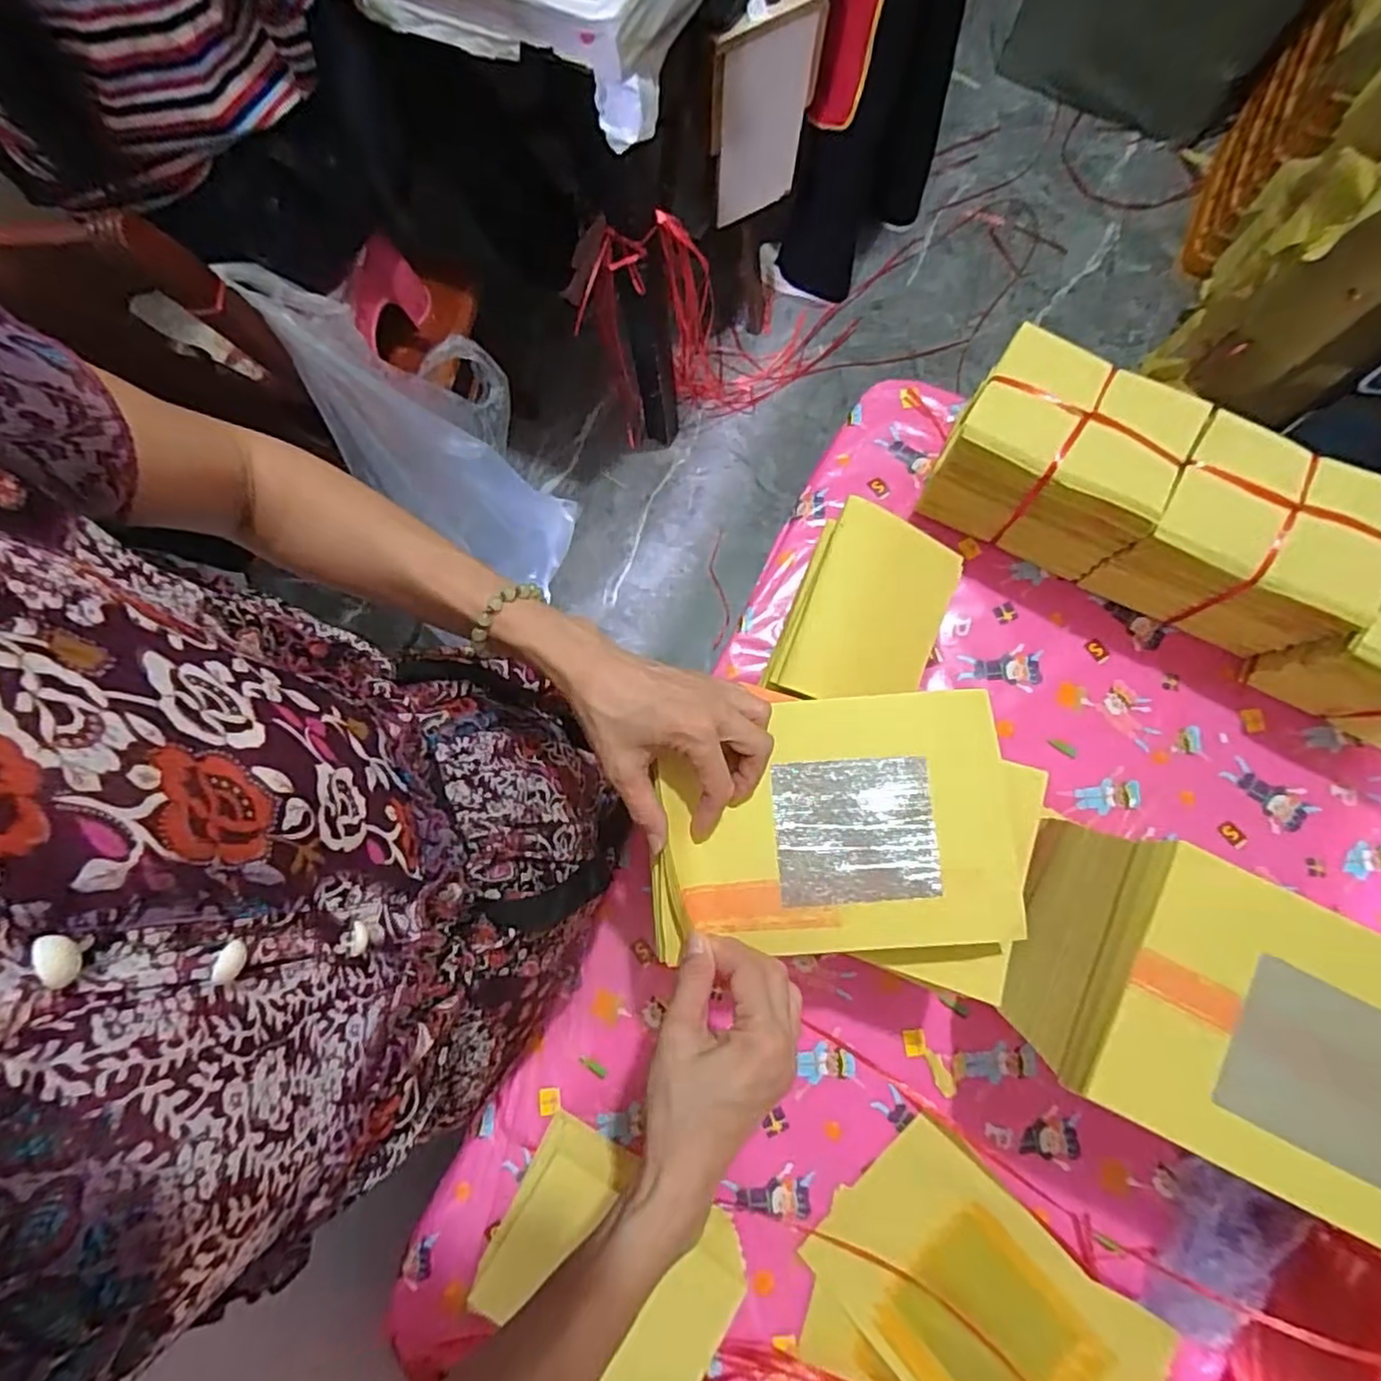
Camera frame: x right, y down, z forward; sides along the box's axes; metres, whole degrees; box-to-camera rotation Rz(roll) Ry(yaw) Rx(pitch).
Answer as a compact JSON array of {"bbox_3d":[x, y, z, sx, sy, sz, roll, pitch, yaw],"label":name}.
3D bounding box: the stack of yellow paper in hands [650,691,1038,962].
[{"bbox_3d":[0.092,0.086,0.428,0.228,0.026,0.159,-3,75,-1],"label":"stack of yellow paper in hands"}]

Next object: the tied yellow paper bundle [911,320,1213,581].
[{"bbox_3d":[0.318,-0.202,0.588,0.165,0.129,0.119,27,82,8],"label":"tied yellow paper bundle"}]

